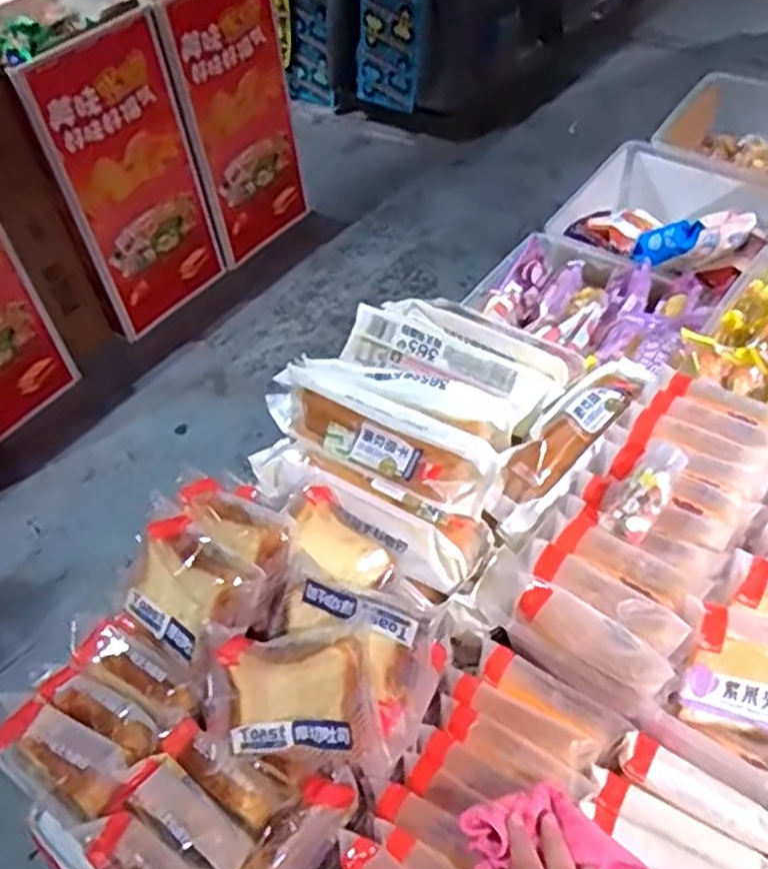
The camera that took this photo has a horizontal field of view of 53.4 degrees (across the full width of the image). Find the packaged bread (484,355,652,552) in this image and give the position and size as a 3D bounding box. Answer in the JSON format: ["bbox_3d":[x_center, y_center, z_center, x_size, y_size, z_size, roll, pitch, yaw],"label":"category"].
[{"bbox_3d":[0.185,-0.001,0.732,0.070,0.042,0.258,29,57,27],"label":"packaged bread"}]

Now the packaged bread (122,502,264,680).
[{"bbox_3d":[-0.164,0.130,0.645,0.123,0.045,0.104,34,102,31],"label":"packaged bread"}]

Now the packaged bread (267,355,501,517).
[{"bbox_3d":[-0.007,-0.004,0.746,0.255,0.046,0.088,28,57,26],"label":"packaged bread"}]

